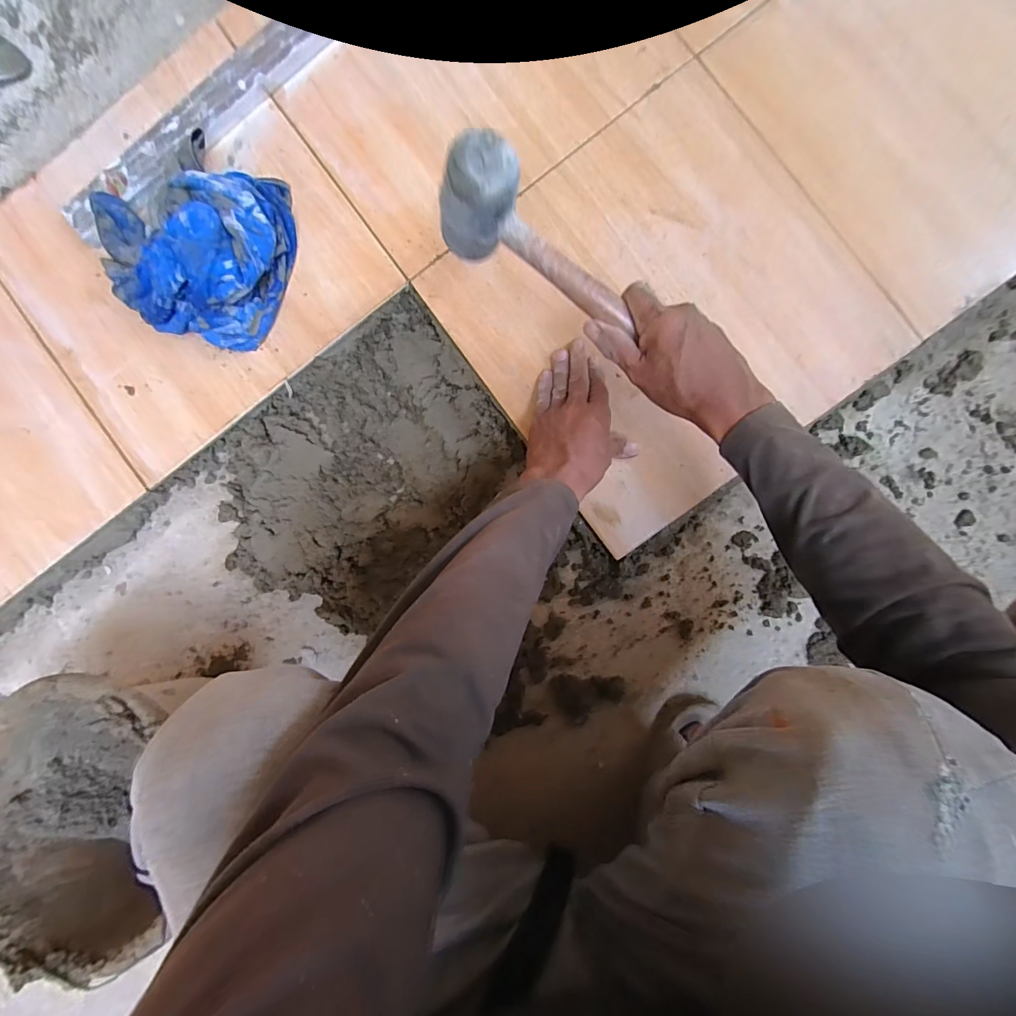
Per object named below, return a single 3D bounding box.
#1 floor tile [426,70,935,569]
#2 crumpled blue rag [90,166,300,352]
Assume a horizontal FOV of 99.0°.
[{"bbox_3d":[0.166,-0.219,0.479,0.397,0.016,0.393,-36,88,2],"label":"floor tile"},{"bbox_3d":[-0.353,-0.297,0.474,0.204,0.076,0.206,13,91,3],"label":"crumpled blue rag"}]

